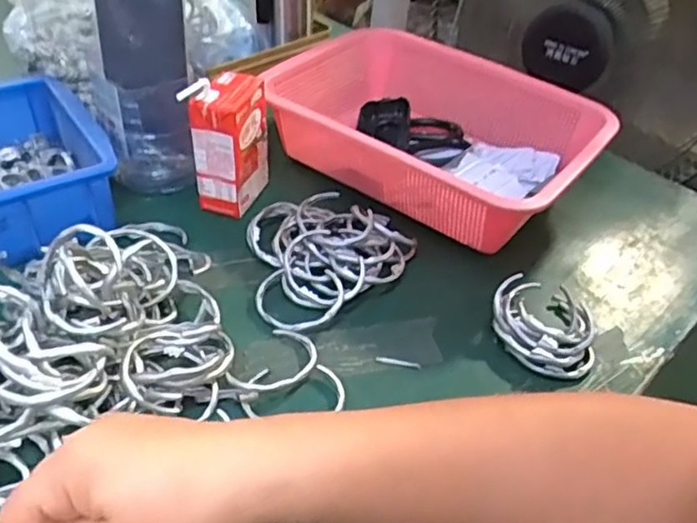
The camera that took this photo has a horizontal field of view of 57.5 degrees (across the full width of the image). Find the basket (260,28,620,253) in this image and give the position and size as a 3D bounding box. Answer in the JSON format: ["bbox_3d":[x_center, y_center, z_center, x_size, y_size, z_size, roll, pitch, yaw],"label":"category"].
[{"bbox_3d":[0.081,-0.126,0.622,0.303,0.084,0.212,32,47,25],"label":"basket"}]

